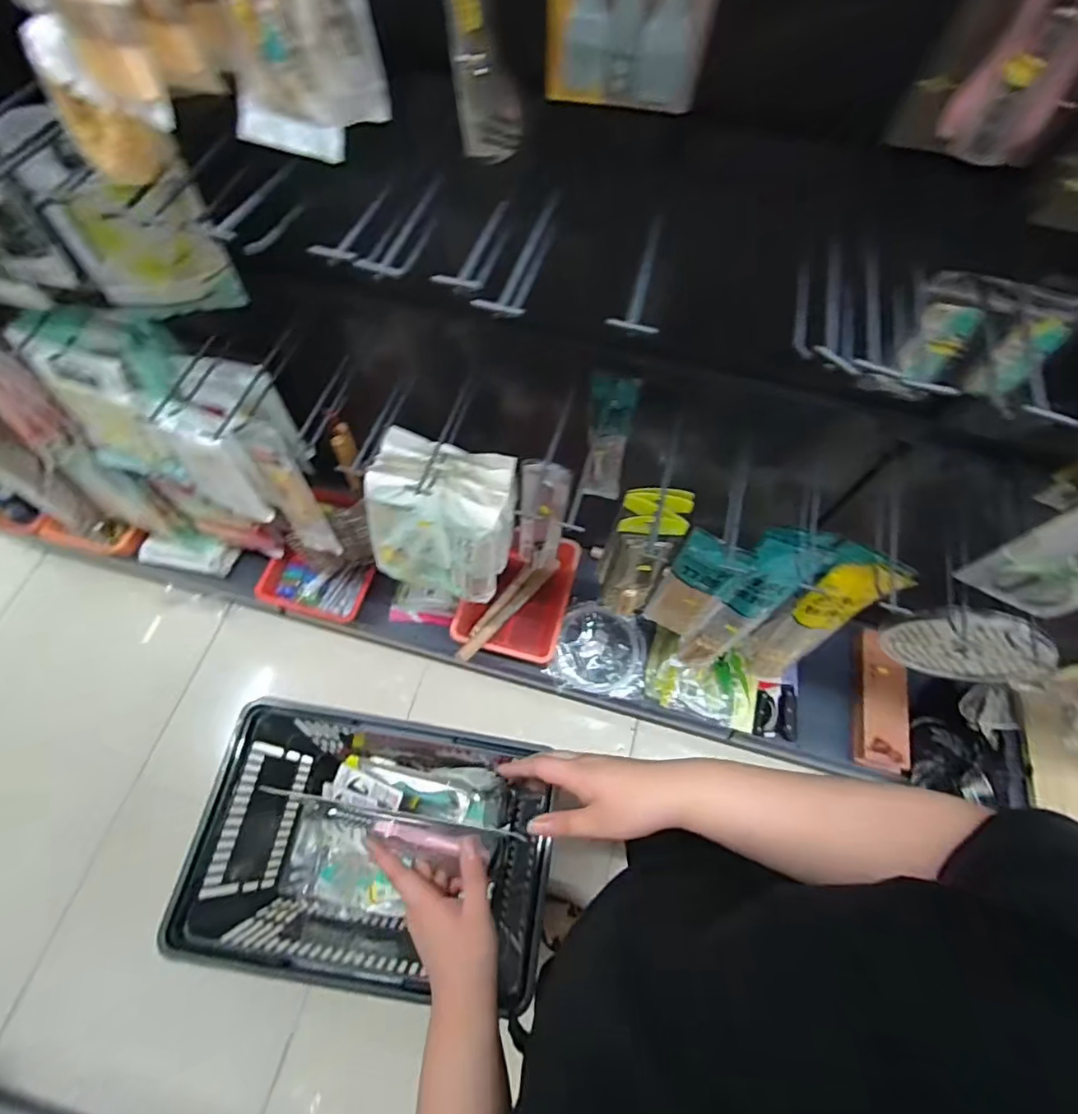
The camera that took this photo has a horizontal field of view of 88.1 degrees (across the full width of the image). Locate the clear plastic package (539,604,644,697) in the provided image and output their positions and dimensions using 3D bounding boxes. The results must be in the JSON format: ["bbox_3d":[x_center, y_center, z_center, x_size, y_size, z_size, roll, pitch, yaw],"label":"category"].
[{"bbox_3d":[0.160,0.244,1.475,0.242,0.050,0.223,7,65,1],"label":"clear plastic package"}]

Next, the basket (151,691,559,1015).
[{"bbox_3d":[-0.228,0.438,0.865,0.471,0.257,0.317,9,65,2],"label":"basket"}]

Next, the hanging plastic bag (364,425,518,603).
[{"bbox_3d":[-0.169,-0.064,0.971,0.236,0.332,0.130,15,65,5],"label":"hanging plastic bag"}]

